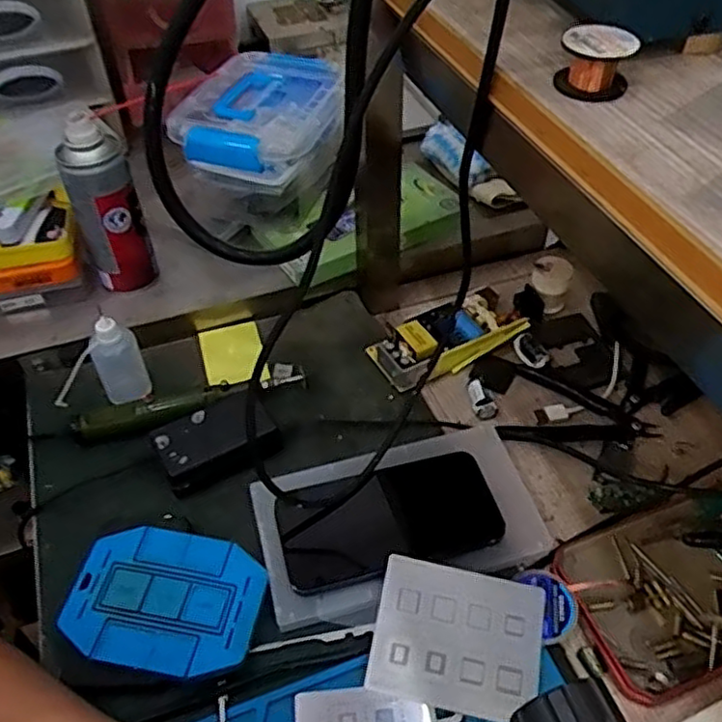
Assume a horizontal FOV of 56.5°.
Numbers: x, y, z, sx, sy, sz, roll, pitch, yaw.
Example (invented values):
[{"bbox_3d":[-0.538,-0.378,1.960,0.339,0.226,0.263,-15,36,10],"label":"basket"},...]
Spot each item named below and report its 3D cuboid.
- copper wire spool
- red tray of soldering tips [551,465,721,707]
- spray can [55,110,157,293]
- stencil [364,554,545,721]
[{"bbox_3d":[0.096,-0.122,0.276,0.029,0.023,0.026,15,49,15],"label":"copper wire spool"},{"bbox_3d":[0.229,0.136,0.441,0.190,0.022,0.113,-20,49,-16],"label":"red tray of soldering tips"},{"bbox_3d":[-0.214,-0.131,0.566,0.051,0.150,0.048,-1,47,1],"label":"spray can"},{"bbox_3d":[0.060,0.169,0.413,0.101,0.005,0.079,12,60,3],"label":"stencil"}]

